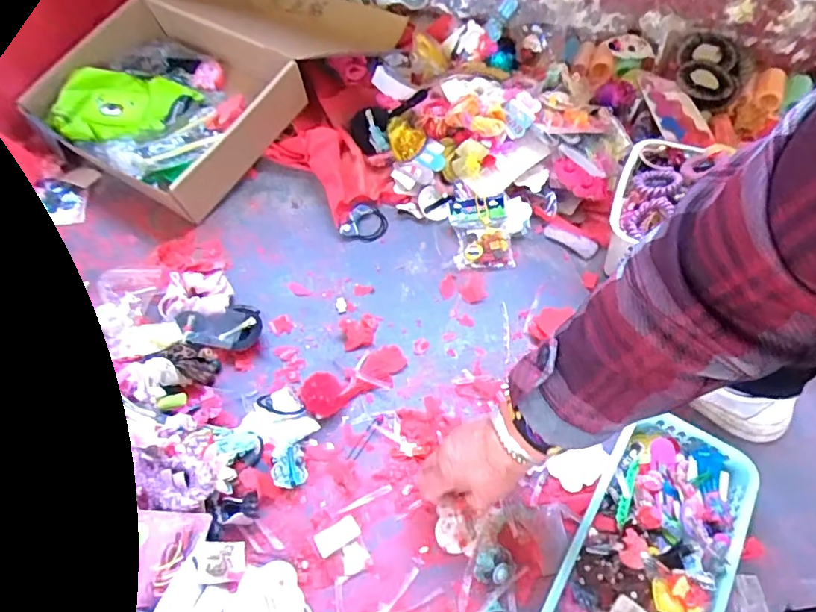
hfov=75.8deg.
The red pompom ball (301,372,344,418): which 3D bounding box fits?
[{"bbox_3d":[-0.095,0.096,0.585,0.042,0.041,0.048,-6,57,-4],"label":"red pompom ball"}]

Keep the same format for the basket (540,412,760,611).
[{"bbox_3d":[0.226,0.235,0.490,0.130,0.053,0.249,31,62,18],"label":"basket"}]

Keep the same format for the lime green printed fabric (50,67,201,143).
[{"bbox_3d":[-0.433,-0.301,0.781,0.194,0.029,0.123,13,58,8],"label":"lime green printed fabric"}]

